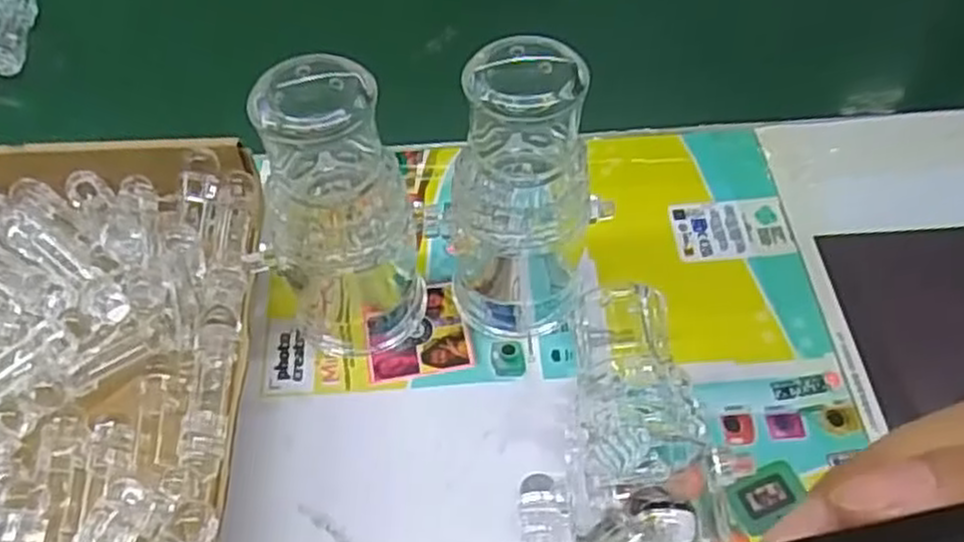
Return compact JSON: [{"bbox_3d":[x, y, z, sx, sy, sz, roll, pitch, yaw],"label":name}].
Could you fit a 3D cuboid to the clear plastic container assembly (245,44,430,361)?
[{"bbox_3d":[-0.072,-0.026,0.411,0.072,0.173,0.065,-5,55,-3],"label":"clear plastic container assembly"}]

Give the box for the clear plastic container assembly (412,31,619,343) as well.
[{"bbox_3d":[0.022,-0.033,0.419,0.077,0.175,0.071,21,58,14],"label":"clear plastic container assembly"}]

